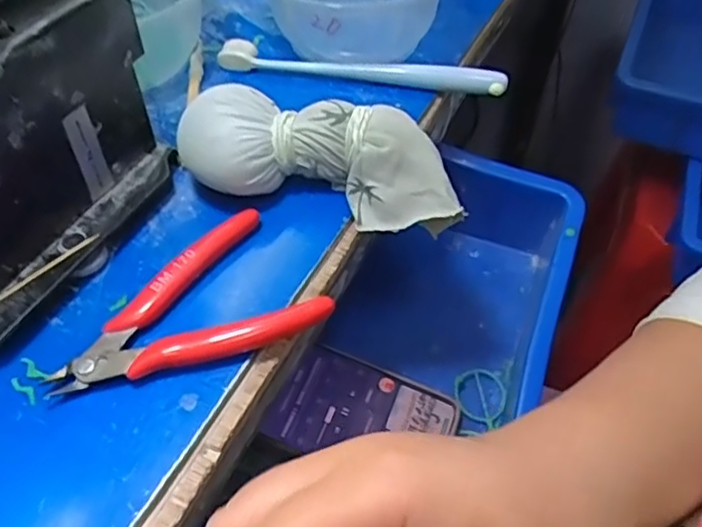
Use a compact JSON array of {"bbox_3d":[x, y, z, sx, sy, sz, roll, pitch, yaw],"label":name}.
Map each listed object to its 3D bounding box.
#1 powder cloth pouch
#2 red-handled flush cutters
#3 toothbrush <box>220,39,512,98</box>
[{"bbox_3d":[-0.013,-0.056,0.337,0.147,0.045,0.056,13,52,-7],"label":"powder cloth pouch"},{"bbox_3d":[-0.077,0.015,0.300,0.118,0.015,0.072,-15,54,-13],"label":"red-handled flush cutters"},{"bbox_3d":[0.006,-0.124,0.412,0.182,0.022,0.014,9,52,6],"label":"toothbrush"}]

